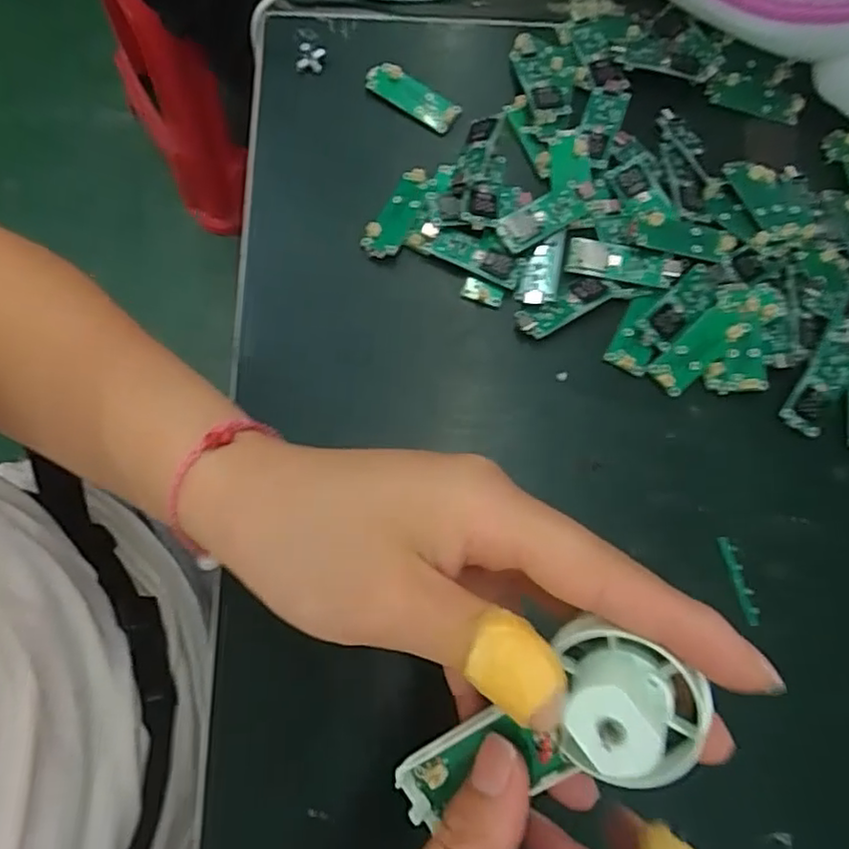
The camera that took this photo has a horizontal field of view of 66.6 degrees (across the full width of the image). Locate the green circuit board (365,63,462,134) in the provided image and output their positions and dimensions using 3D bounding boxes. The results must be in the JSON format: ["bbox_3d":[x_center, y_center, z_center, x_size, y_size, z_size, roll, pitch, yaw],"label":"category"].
[{"bbox_3d":[-0.006,-0.171,0.335,0.050,0.006,0.017,35,75,6],"label":"green circuit board"}]

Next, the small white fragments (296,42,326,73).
[{"bbox_3d":[-0.059,-0.191,0.339,0.015,0.010,0.013,17,75,4],"label":"small white fragments"}]

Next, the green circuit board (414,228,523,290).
[{"bbox_3d":[0.023,-0.082,0.311,0.047,0.006,0.018,26,74,4],"label":"green circuit board"}]

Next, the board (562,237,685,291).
[{"bbox_3d":[0.094,-0.076,0.306,0.052,0.005,0.018,17,74,1],"label":"board"}]

